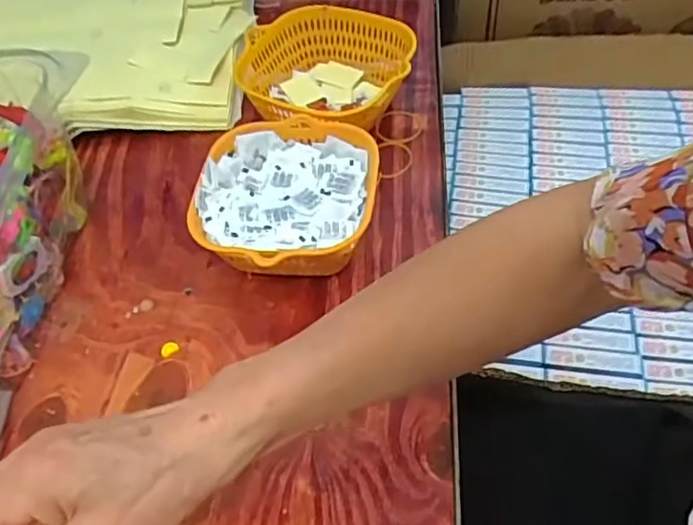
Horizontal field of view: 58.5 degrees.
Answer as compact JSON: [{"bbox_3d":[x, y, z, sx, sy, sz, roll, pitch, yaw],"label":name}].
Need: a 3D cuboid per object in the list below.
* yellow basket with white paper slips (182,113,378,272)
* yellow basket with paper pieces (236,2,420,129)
[{"bbox_3d":[-0.044,-0.041,0.489,0.134,0.066,0.141,-1,54,5],"label":"yellow basket with white paper slips"},{"bbox_3d":[-0.019,-0.164,0.574,0.152,0.069,0.142,-3,54,4],"label":"yellow basket with paper pieces"}]

